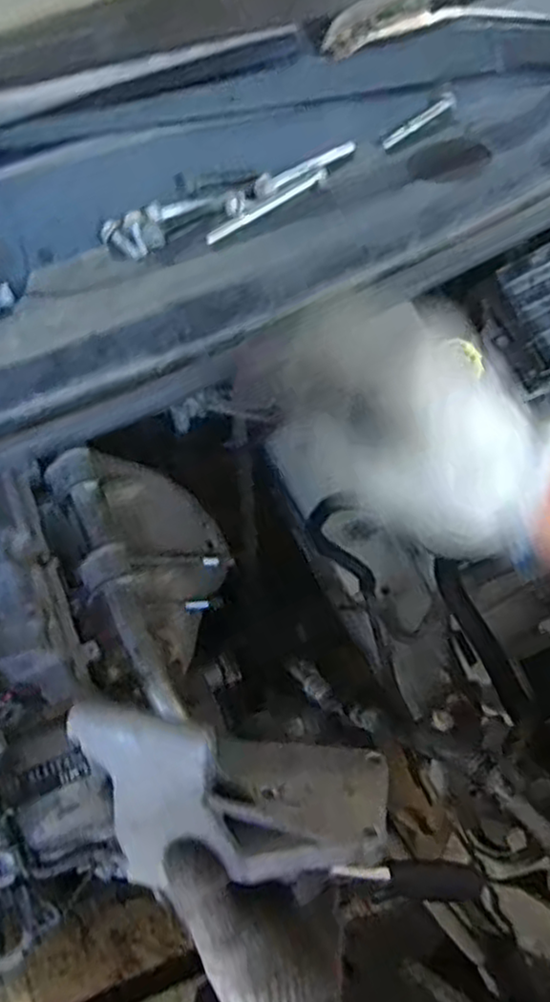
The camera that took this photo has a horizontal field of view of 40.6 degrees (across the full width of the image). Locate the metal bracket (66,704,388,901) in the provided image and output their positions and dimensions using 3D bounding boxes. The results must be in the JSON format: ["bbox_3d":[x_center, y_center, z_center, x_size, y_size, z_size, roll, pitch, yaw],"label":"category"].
[{"bbox_3d":[-0.019,0.164,0.404,0.209,0.072,0.078,24,58,-39],"label":"metal bracket"}]

